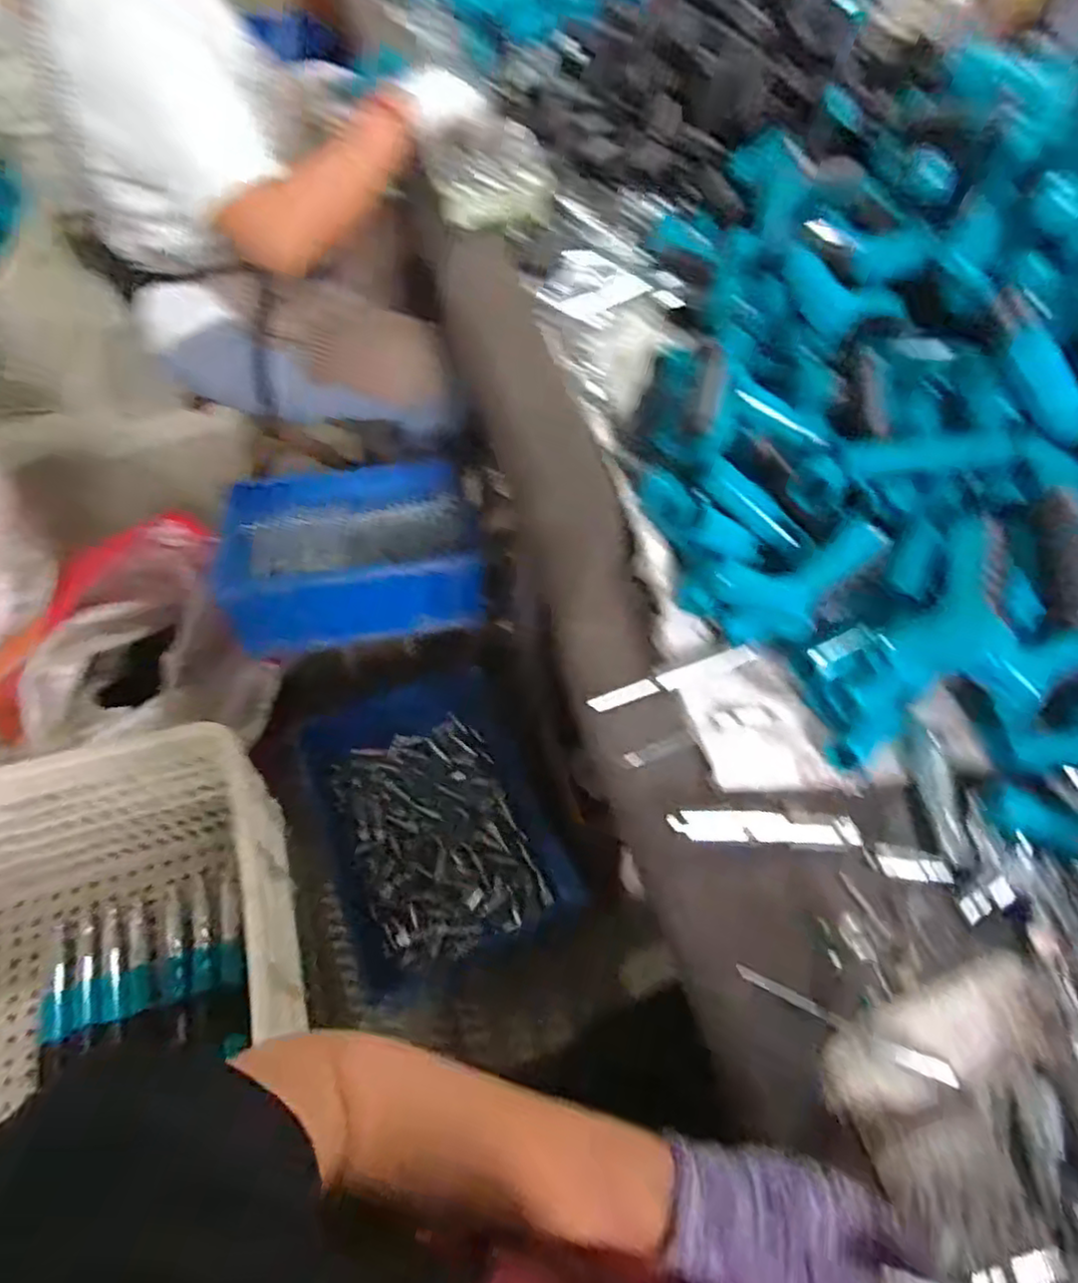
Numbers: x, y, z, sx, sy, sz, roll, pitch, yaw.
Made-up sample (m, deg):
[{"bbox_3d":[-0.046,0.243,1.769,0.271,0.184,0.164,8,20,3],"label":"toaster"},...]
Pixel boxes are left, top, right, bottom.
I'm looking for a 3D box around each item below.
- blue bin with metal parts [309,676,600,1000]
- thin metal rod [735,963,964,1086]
[{"bbox_3d":[-0.168,0.273,1.021,0.339,0.111,0.451,-16,61,-14],"label":"blue bin with metal parts"},{"bbox_3d":[0.189,0.238,0.409,0.133,0.009,0.011,23,59,10],"label":"thin metal rod"}]

